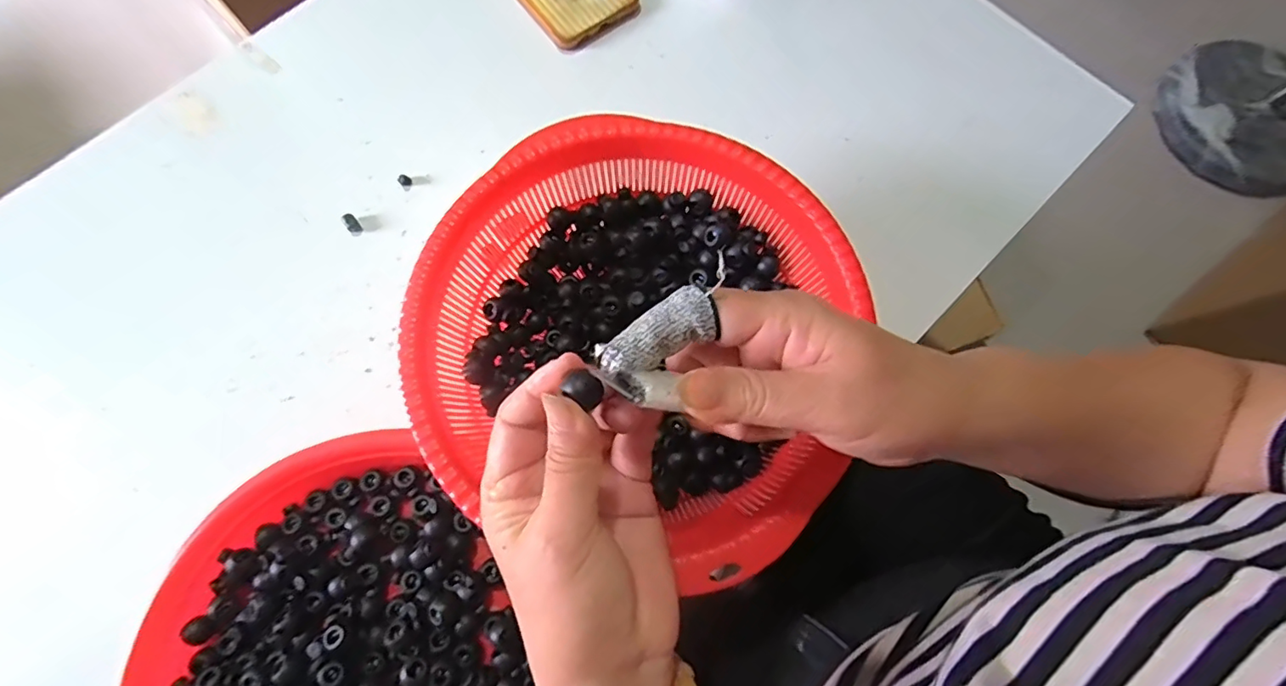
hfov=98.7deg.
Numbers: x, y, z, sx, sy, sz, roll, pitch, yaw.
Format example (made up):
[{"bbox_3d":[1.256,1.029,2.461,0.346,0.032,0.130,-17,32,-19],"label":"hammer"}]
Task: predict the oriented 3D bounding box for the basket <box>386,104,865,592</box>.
[{"bbox_3d":[-0.006,-0.004,0.320,0.218,0.092,0.220,0,74,-1],"label":"basket"}]

